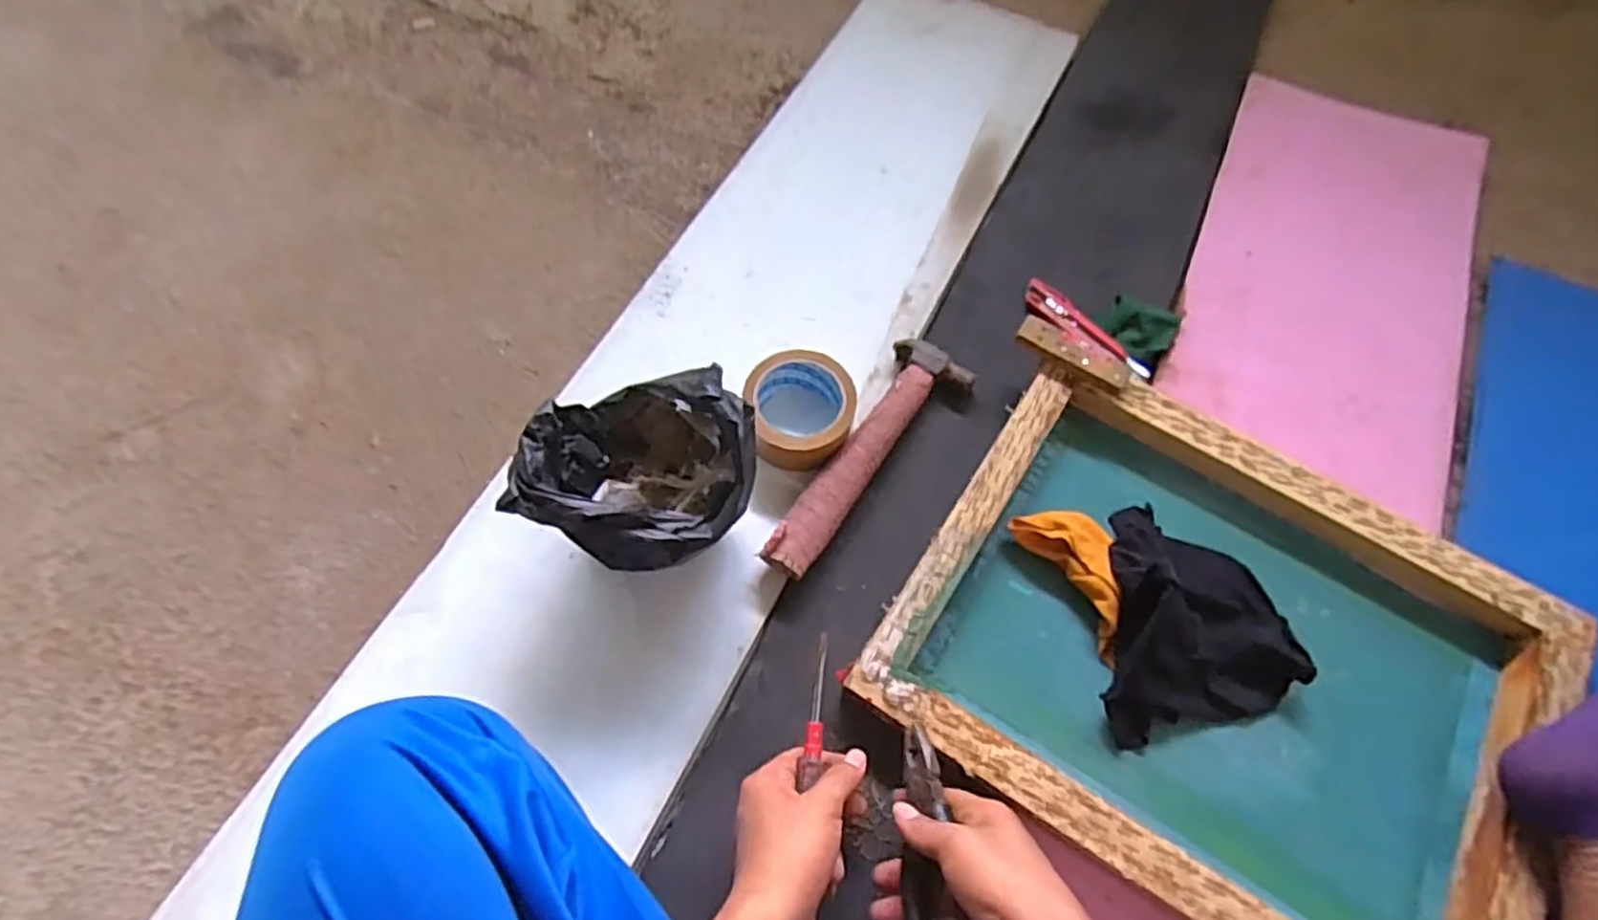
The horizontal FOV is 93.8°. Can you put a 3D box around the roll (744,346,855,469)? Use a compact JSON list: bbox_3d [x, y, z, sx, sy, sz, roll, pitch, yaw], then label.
[{"bbox_3d":[0.002,-0.043,0.676,0.097,0.054,0.099,1,64,-1],"label":"roll"}]

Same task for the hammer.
[{"bbox_3d":[0.062,-0.001,0.666,0.075,0.032,0.256,32,67,13],"label":"hammer"}]

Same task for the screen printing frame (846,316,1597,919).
[{"bbox_3d":[0.330,0.150,0.596,0.474,0.055,0.383,29,70,11],"label":"screen printing frame"}]

